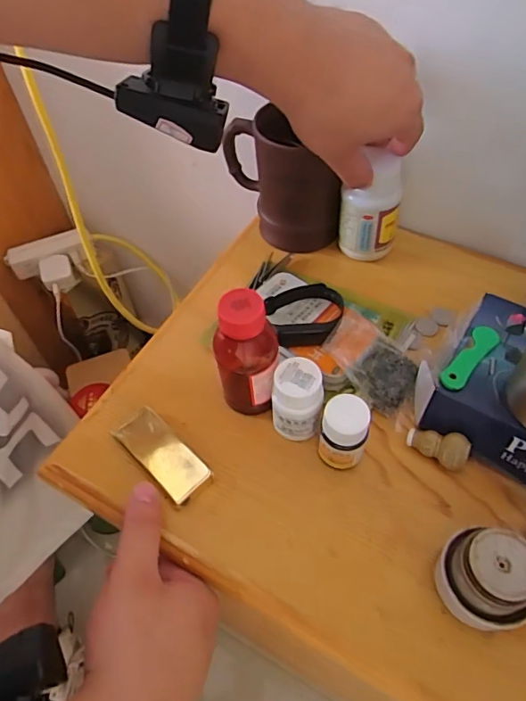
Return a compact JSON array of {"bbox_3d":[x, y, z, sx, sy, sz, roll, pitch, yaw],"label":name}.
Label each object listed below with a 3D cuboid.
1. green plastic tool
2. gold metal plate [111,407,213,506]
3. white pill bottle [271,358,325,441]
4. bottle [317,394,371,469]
[{"bbox_3d":[0.144,0.004,0.347,0.017,0.004,0.059,33,63,24],"label":"green plastic tool"},{"bbox_3d":[-0.071,0.074,0.355,0.032,0.015,0.074,-39,61,-22],"label":"gold metal plate"},{"bbox_3d":[0.024,0.037,0.349,0.034,0.060,0.033,0,54,3],"label":"white pill bottle"},{"bbox_3d":[0.054,0.057,0.334,0.029,0.058,0.028,12,56,12],"label":"bottle"}]

